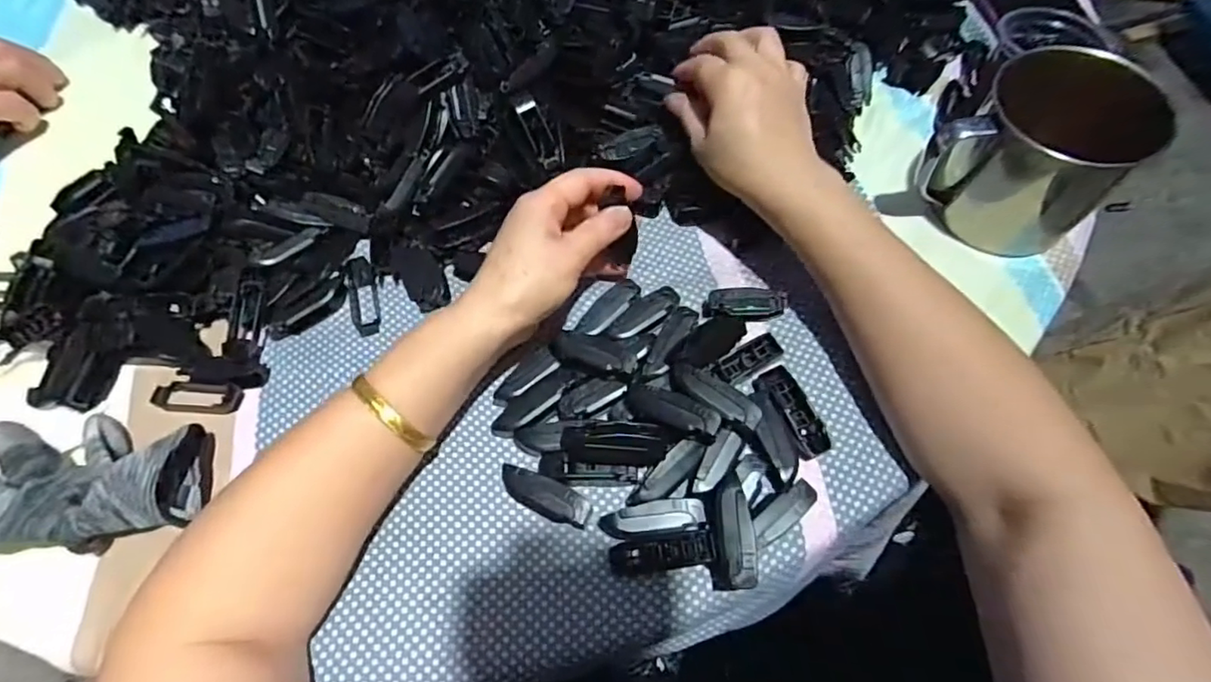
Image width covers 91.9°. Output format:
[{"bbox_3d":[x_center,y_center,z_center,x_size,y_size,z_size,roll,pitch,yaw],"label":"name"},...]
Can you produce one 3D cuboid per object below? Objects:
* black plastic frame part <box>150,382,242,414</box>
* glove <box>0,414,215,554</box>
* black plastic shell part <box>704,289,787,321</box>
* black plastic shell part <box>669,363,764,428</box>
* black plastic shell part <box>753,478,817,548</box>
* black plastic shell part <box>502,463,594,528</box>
[{"bbox_3d":[-0.253,0.034,0.360,0.054,0.006,0.019,4,65,7],"label":"black plastic frame part"},{"bbox_3d":[-0.301,0.075,0.321,0.146,0.037,0.076,-1,63,3],"label":"glove"},{"bbox_3d":[0.089,-0.022,0.369,0.051,0.018,0.017,0,65,5],"label":"black plastic shell part"},{"bbox_3d":[0.059,0.030,0.325,0.058,0.012,0.018,31,67,28],"label":"black plastic shell part"},{"bbox_3d":[0.094,0.092,0.312,0.044,0.014,0.014,-35,67,-12],"label":"black plastic shell part"},{"bbox_3d":[-0.034,0.087,0.326,0.052,0.017,0.018,22,68,14],"label":"black plastic shell part"}]

